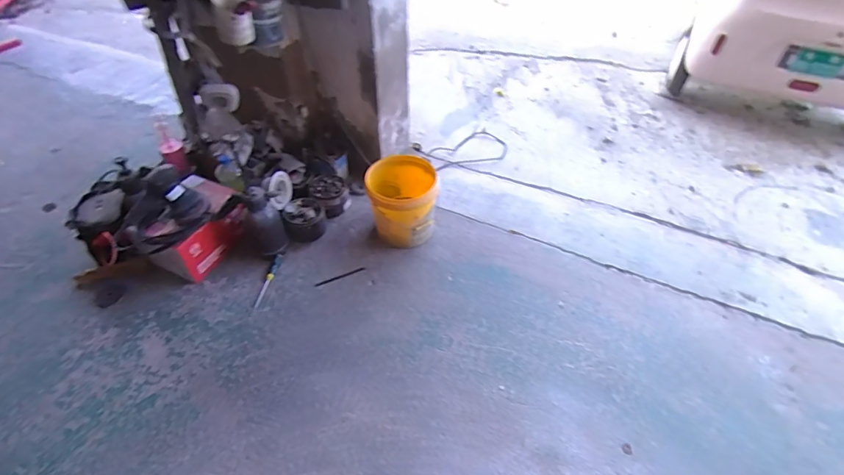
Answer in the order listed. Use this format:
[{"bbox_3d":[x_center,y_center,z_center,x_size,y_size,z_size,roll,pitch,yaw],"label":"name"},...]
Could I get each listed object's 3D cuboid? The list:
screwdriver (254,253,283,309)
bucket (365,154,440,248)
[{"bbox_3d":[-0.539,0.149,1.499,0.031,0.029,0.230,5,44,3],"label":"screwdriver"},{"bbox_3d":[-0.067,-0.115,1.575,0.248,0.261,0.265,0,47,0],"label":"bucket"}]

